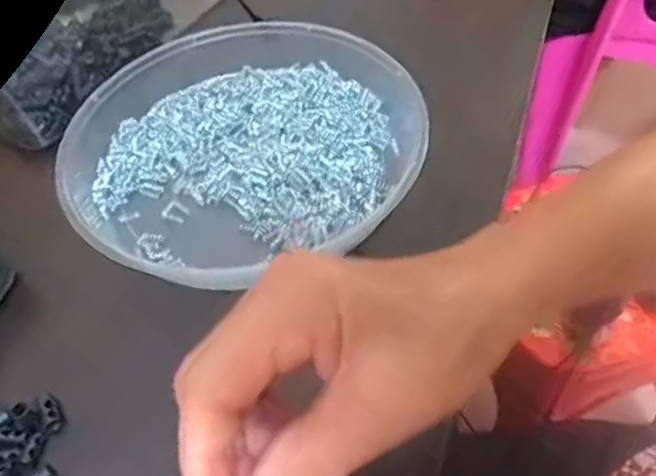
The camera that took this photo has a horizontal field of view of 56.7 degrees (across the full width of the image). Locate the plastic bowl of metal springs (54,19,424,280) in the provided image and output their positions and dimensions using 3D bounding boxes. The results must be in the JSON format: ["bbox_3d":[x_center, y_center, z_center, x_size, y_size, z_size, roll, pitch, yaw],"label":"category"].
[{"bbox_3d":[-0.060,-0.068,0.410,0.223,0.031,0.220,-3,51,4],"label":"plastic bowl of metal springs"}]

